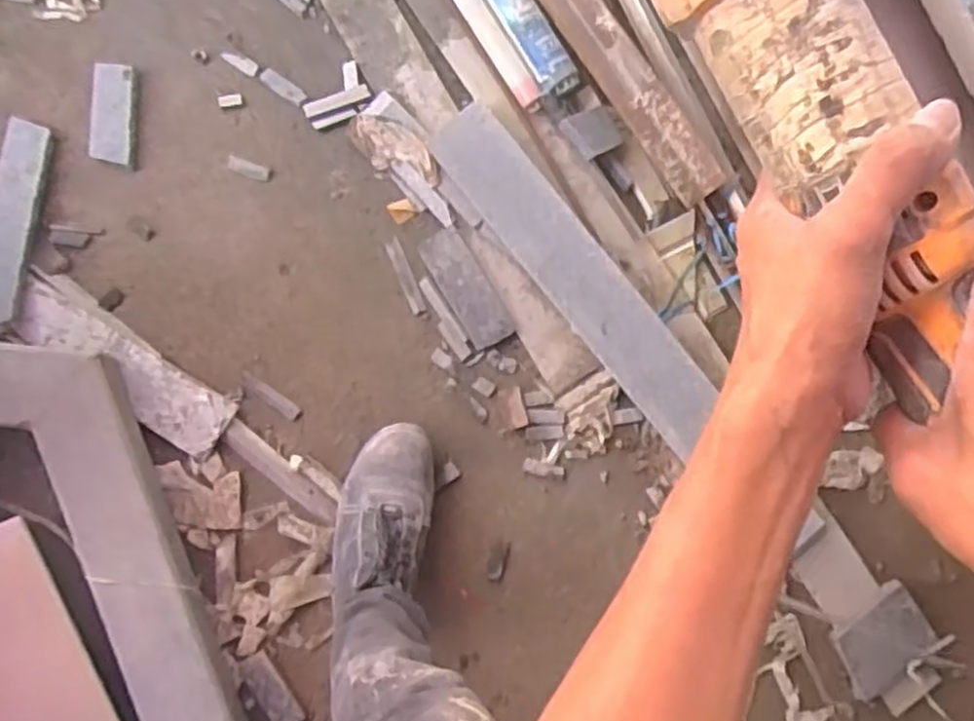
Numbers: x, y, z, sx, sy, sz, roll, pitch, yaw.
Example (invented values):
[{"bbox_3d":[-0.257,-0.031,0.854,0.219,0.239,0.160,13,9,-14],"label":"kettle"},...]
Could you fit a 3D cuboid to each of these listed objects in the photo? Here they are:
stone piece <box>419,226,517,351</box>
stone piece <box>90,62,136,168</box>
[{"bbox_3d":[-0.028,-0.100,1.082,0.065,0.016,0.171,-29,92,-4],"label":"stone piece"},{"bbox_3d":[-0.501,-0.329,1.043,0.058,0.033,0.132,2,90,-5],"label":"stone piece"}]

